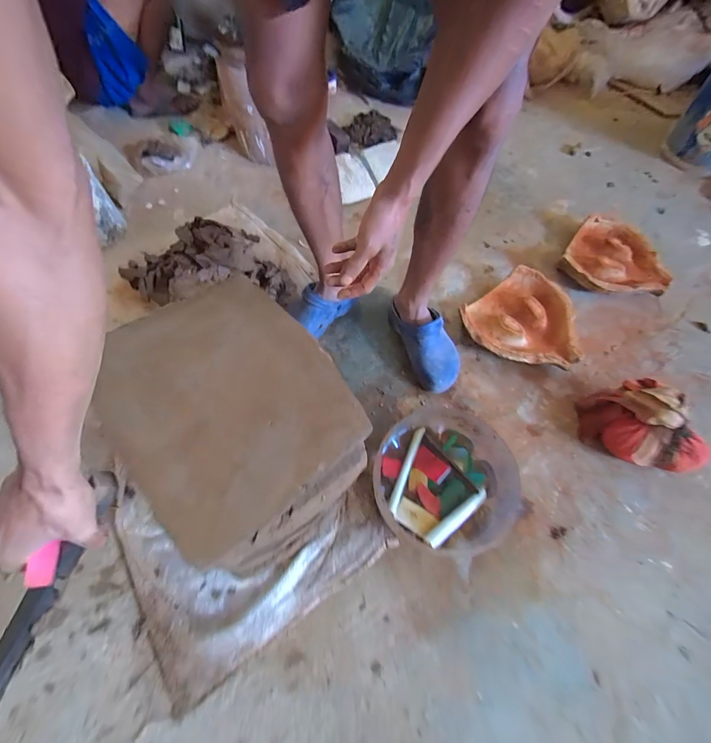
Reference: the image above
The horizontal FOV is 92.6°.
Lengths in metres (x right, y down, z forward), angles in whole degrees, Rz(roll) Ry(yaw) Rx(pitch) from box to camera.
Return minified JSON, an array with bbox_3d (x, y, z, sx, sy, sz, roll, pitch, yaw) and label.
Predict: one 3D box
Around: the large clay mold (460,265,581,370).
[{"bbox_3d":[0.394,-0.132,0.851,0.273,0.062,0.275,2,63,-1],"label":"large clay mold"}]

